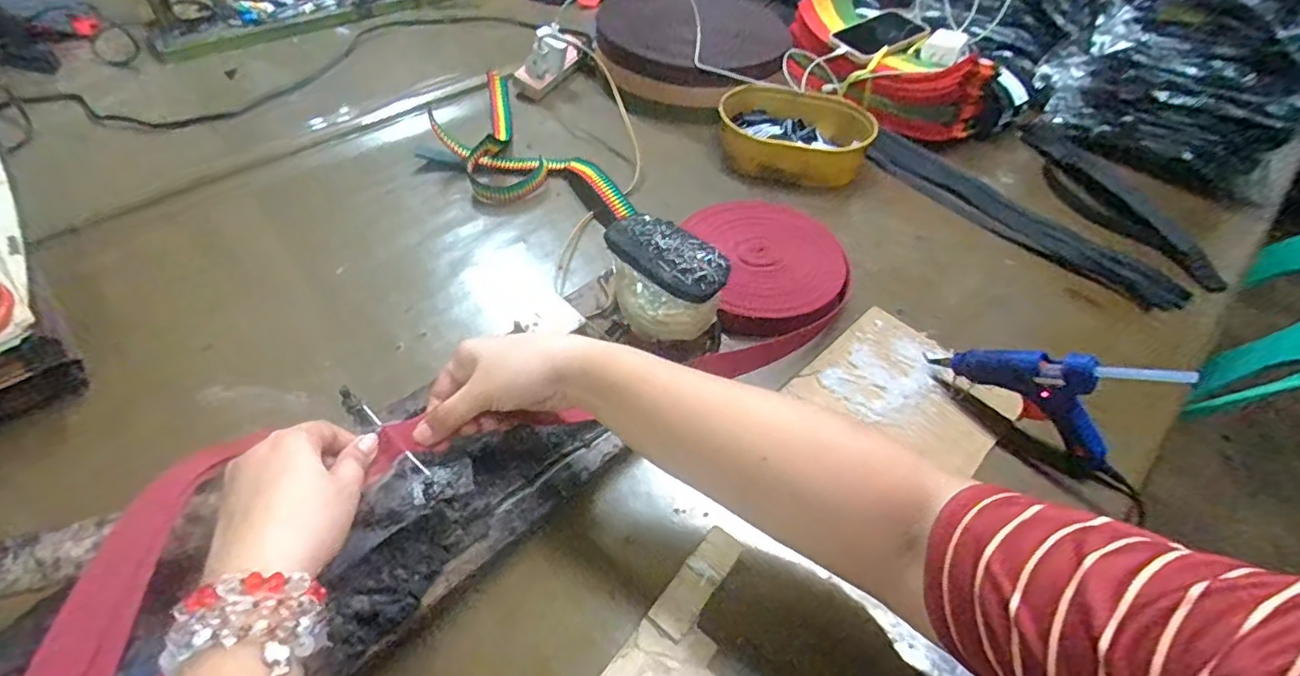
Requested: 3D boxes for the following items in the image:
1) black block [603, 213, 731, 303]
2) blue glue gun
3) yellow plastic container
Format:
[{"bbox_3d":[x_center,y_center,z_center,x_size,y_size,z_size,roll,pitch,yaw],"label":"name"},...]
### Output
[{"bbox_3d":[0.014,-0.066,0.460,0.101,0.016,0.051,33,54,23],"label":"black block"},{"bbox_3d":[0.323,0.036,0.489,0.146,0.121,0.024,34,55,24],"label":"blue glue gun"},{"bbox_3d":[0.186,-0.269,0.757,0.192,0.069,0.129,14,50,6],"label":"yellow plastic container"}]

